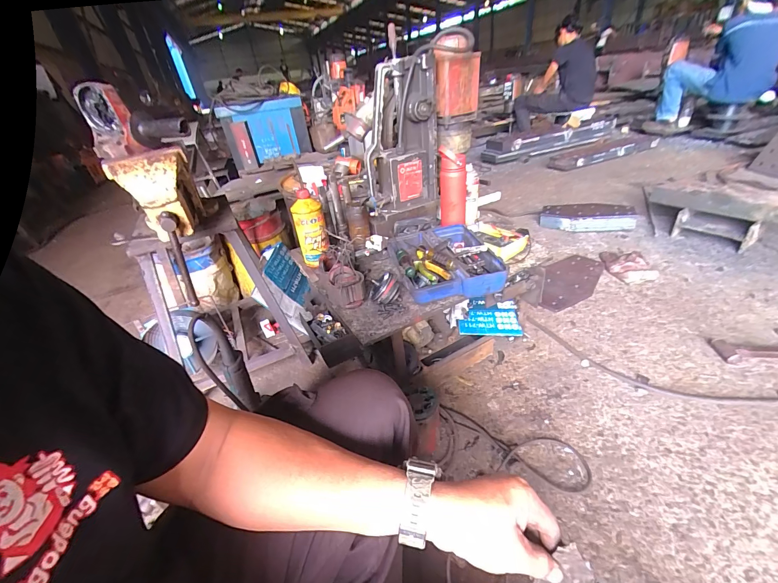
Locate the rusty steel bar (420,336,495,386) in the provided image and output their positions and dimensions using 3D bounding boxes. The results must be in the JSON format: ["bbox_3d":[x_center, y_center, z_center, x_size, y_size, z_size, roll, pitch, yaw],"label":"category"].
[{"bbox_3d":[0.207,0.206,0.981,0.270,0.094,0.023,-21,35,-21],"label":"rusty steel bar"}]

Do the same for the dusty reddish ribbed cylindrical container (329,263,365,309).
[{"bbox_3d":[-0.100,-0.010,0.829,0.076,0.085,0.090,-14,33,-9],"label":"dusty reddish ribbed cylindrical container"}]

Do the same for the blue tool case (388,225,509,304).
[{"bbox_3d":[0.139,-0.083,0.874,0.240,0.088,0.280,-10,32,-4],"label":"blue tool case"}]

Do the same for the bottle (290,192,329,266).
[{"bbox_3d":[-0.219,-0.171,0.941,0.081,0.202,0.073,-14,33,-9],"label":"bottle"}]

